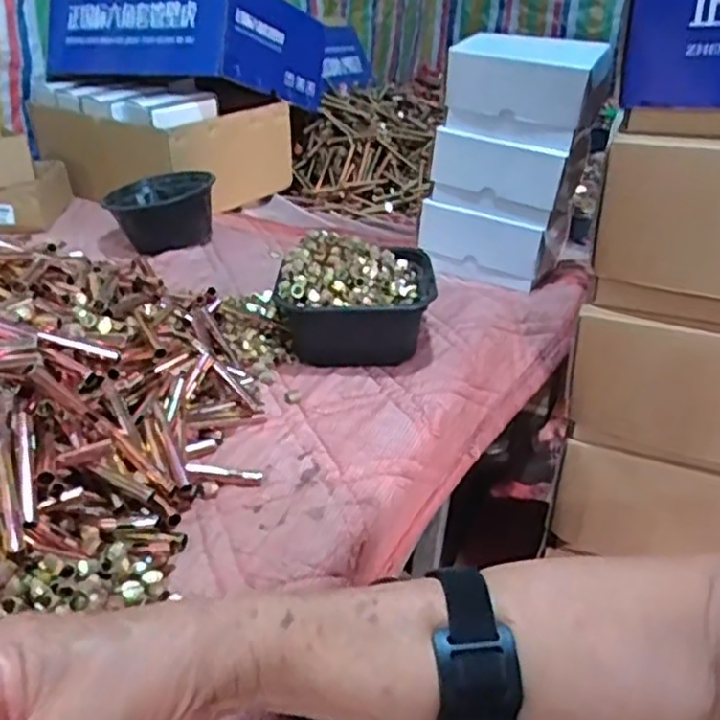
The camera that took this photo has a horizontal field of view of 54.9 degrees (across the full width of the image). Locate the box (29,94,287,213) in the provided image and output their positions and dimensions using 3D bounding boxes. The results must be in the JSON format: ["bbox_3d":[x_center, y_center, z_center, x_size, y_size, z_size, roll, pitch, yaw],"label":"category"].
[{"bbox_3d":[-0.349,-0.378,1.243,0.355,0.157,0.277,21,33,30],"label":"box"}]

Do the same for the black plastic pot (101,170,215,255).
[{"bbox_3d":[-0.289,-0.211,1.004,0.153,0.084,0.135,-4,29,-14],"label":"black plastic pot"}]

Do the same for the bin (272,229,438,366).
[{"bbox_3d":[-0.006,-0.067,0.755,0.165,0.102,0.140,3,28,-1],"label":"bin"}]

